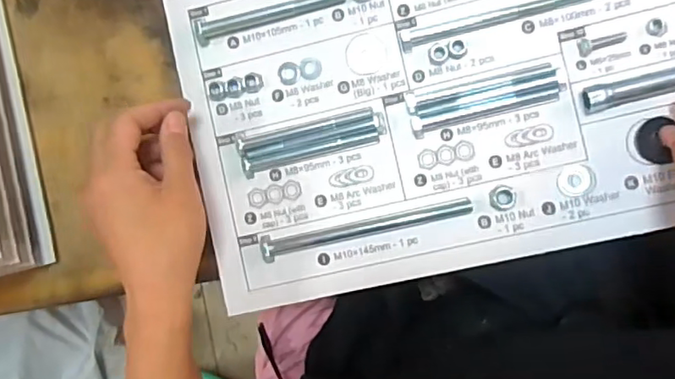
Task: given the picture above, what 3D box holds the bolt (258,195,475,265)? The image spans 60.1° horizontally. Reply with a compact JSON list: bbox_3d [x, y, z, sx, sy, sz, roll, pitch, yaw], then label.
[{"bbox_3d":[0.019,0.025,0.411,0.149,0.015,0.016,-14,88,7],"label":"bolt"}]

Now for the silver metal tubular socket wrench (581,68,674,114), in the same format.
[{"bbox_3d":[0.207,-0.068,0.381,0.088,0.013,0.017,-12,88,7],"label":"silver metal tubular socket wrench"}]

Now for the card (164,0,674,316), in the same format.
[{"bbox_3d":[0.088,-0.068,0.406,0.388,0.012,0.239,-13,88,7],"label":"card"}]

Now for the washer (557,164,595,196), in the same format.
[{"bbox_3d":[0.163,-0.006,0.396,0.023,0.004,0.021,-4,89,7],"label":"washer"}]

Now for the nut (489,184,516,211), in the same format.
[{"bbox_3d":[0.114,0.006,0.402,0.018,0.005,0.018,-4,89,7],"label":"nut"}]

